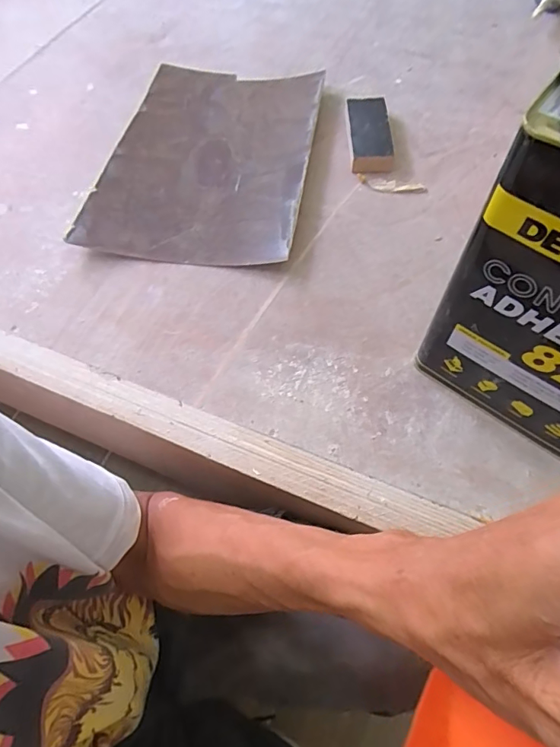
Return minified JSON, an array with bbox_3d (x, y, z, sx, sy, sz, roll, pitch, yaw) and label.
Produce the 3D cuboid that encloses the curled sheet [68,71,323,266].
[{"bbox_3d":[-0.088,-0.294,0.588,0.252,0.022,0.370,8,61,5],"label":"curled sheet"}]

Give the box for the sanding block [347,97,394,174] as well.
[{"bbox_3d":[0.121,-0.320,0.595,0.053,0.021,0.147,0,60,3],"label":"sanding block"}]

